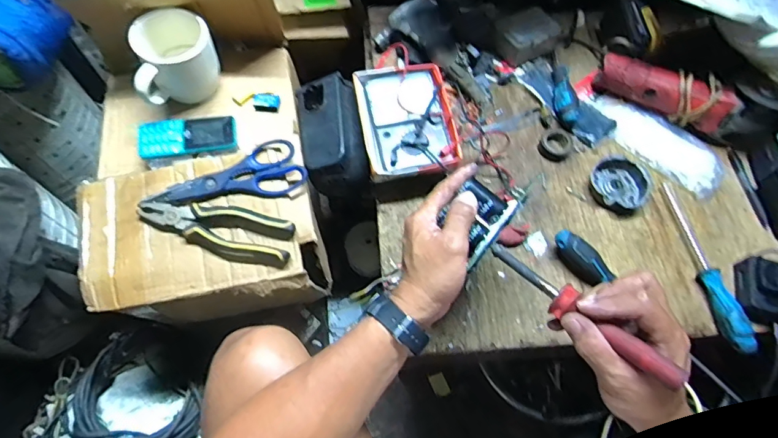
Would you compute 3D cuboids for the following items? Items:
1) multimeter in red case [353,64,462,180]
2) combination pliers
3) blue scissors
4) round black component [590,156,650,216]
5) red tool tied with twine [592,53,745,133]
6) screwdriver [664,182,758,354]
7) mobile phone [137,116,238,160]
[{"bbox_3d":[0.026,-0.144,0.662,0.131,0.029,0.167,-9,65,-7],"label":"multimeter in red case"},{"bbox_3d":[-0.220,0.011,0.586,0.193,0.031,0.057,17,65,5],"label":"combination pliers"},{"bbox_3d":[-0.206,-0.053,0.597,0.188,0.018,0.068,-15,66,-10],"label":"blue scissors"},{"bbox_3d":[0.348,-0.054,0.687,0.082,0.026,0.096,31,67,12],"label":"round black component"},{"bbox_3d":[0.433,-0.202,0.727,0.201,0.068,0.049,26,66,9],"label":"red tool tied with twine"},{"bbox_3d":[0.434,0.055,0.631,0.027,0.032,0.249,-5,65,-5],"label":"screwdriver"},{"bbox_3d":[-0.275,-0.114,0.629,0.128,0.009,0.054,-5,65,-5],"label":"mobile phone"}]

